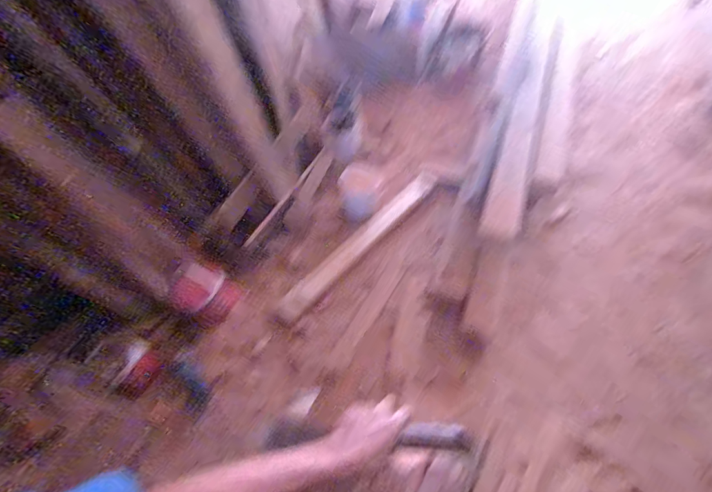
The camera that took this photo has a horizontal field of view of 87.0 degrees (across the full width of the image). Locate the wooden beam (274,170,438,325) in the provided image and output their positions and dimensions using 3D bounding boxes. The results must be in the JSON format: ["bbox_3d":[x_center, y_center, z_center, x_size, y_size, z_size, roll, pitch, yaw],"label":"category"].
[{"bbox_3d":[0.004,-0.014,1.812,0.129,0.067,0.979,38,68,23],"label":"wooden beam"}]

